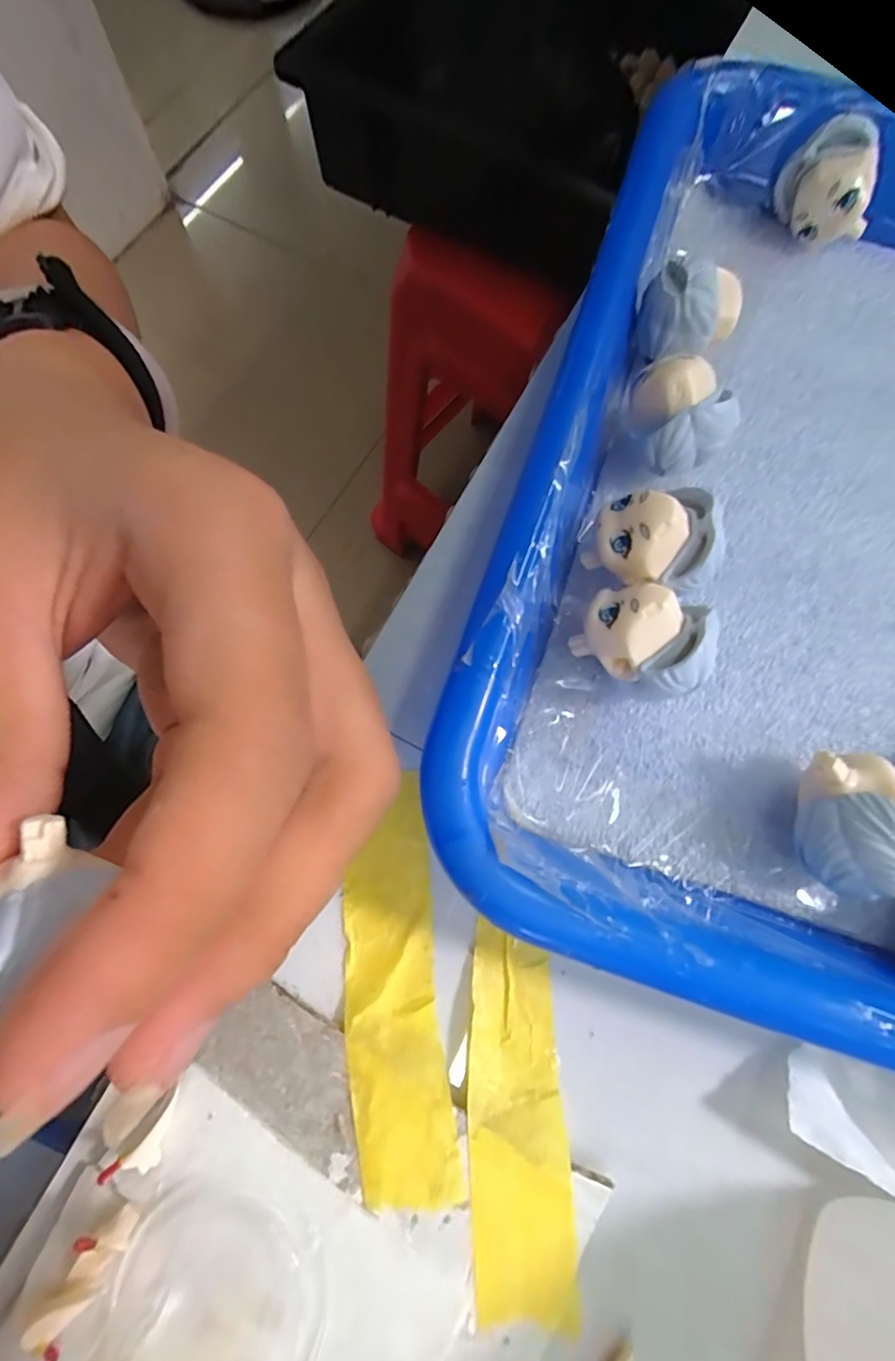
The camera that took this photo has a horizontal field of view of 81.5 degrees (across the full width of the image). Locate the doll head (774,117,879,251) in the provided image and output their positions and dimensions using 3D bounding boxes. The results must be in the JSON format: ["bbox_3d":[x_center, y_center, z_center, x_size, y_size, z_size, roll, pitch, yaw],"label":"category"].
[{"bbox_3d":[0.111,-0.143,0.149,0.028,0.023,0.018,30,77,7],"label":"doll head"}]

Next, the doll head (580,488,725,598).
[{"bbox_3d":[0.046,-0.029,0.117,0.024,0.023,0.022,0,75,0],"label":"doll head"}]

